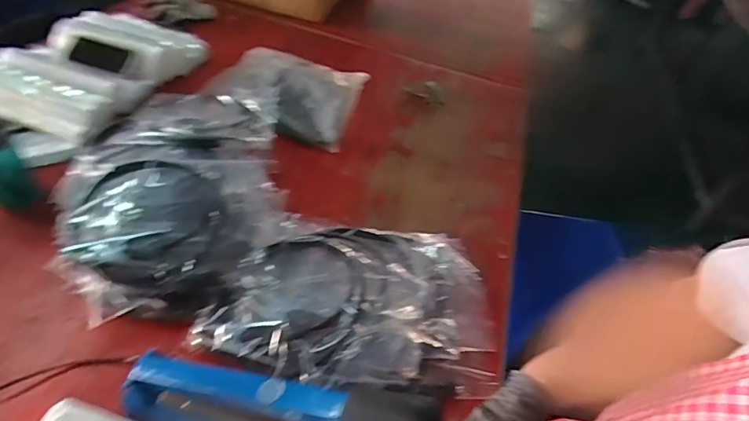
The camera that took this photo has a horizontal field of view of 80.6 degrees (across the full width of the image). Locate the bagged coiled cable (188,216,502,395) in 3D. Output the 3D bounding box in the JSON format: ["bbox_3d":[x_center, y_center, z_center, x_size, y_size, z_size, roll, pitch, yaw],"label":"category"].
[{"bbox_3d":[-0.025,0.134,0.720,0.425,0.068,0.304,11,46,-1],"label":"bagged coiled cable"}]

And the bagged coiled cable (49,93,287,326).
[{"bbox_3d":[-0.368,-0.072,0.816,0.358,0.068,0.594,-3,48,-14],"label":"bagged coiled cable"}]

